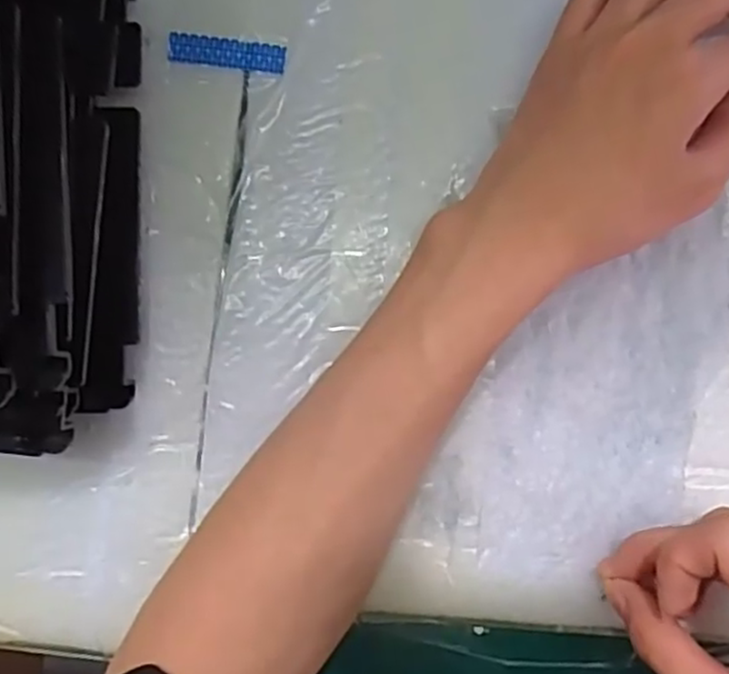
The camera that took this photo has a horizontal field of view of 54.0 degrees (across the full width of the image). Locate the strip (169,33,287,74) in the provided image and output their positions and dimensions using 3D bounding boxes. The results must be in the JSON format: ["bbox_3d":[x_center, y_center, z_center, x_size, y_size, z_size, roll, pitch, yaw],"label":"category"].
[{"bbox_3d":[-0.058,-0.120,0.300,0.048,0.004,0.012,7,91,2],"label":"strip"}]

